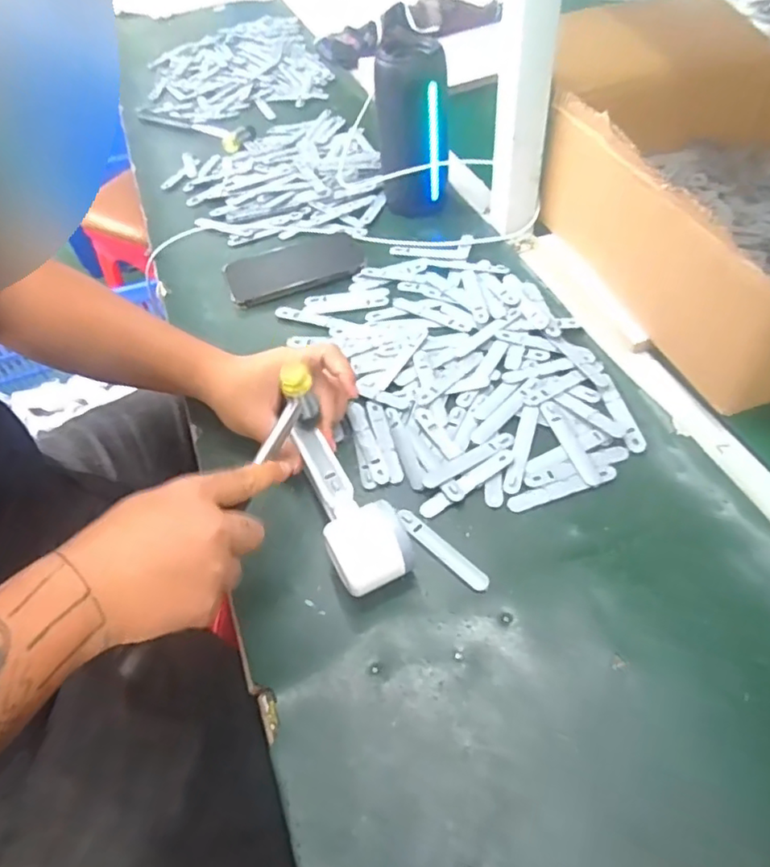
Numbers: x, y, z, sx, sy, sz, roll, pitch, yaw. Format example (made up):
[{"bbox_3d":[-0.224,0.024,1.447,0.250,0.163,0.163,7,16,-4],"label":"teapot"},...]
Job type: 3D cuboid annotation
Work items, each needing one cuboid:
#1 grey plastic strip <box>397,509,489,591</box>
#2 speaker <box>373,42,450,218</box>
[{"bbox_3d":[0.044,0.091,0.475,0.016,0.004,0.092,-34,57,-29],"label":"grey plastic strip"},{"bbox_3d":[0.034,-0.362,0.726,0.086,0.184,0.072,-1,52,6],"label":"speaker"}]

